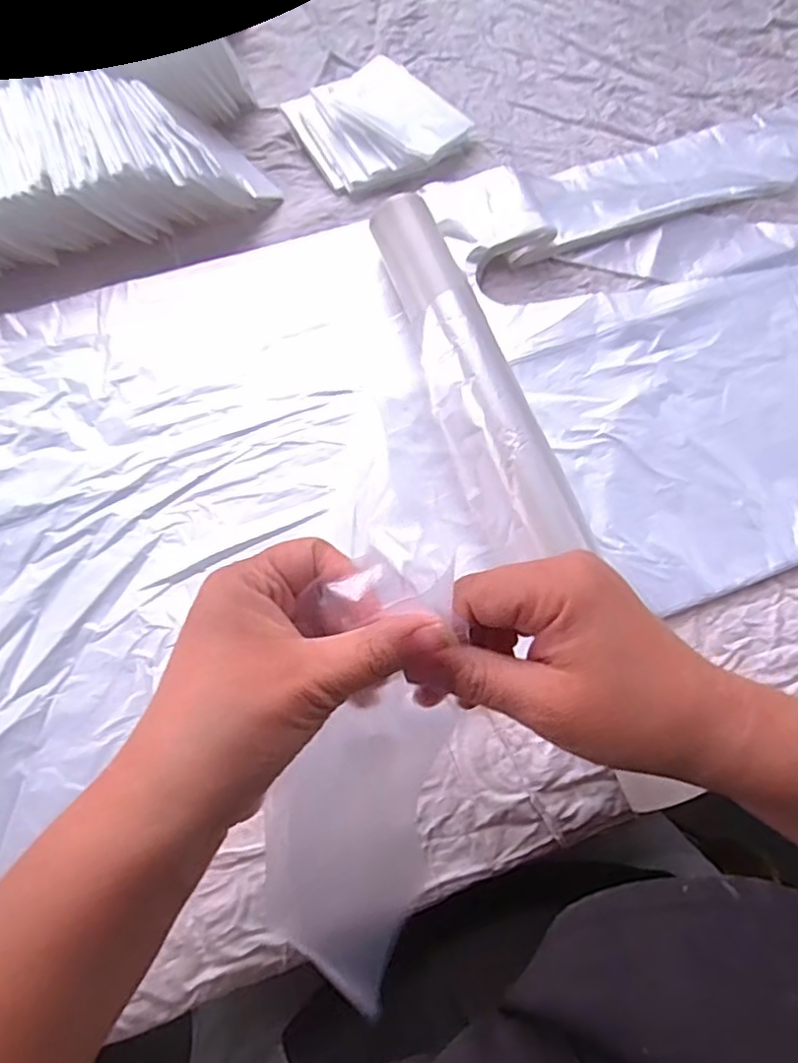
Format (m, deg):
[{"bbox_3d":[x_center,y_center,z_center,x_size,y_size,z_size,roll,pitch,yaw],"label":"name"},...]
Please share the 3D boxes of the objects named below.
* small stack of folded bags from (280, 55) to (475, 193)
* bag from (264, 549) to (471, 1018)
[{"bbox_3d":[-0.012,-0.286,0.454,0.106,0.021,0.098,-28,74,-12],"label":"small stack of folded bags"},{"bbox_3d":[-0.013,0.093,0.245,0.061,0.052,0.164,4,100,-2],"label":"bag"}]

